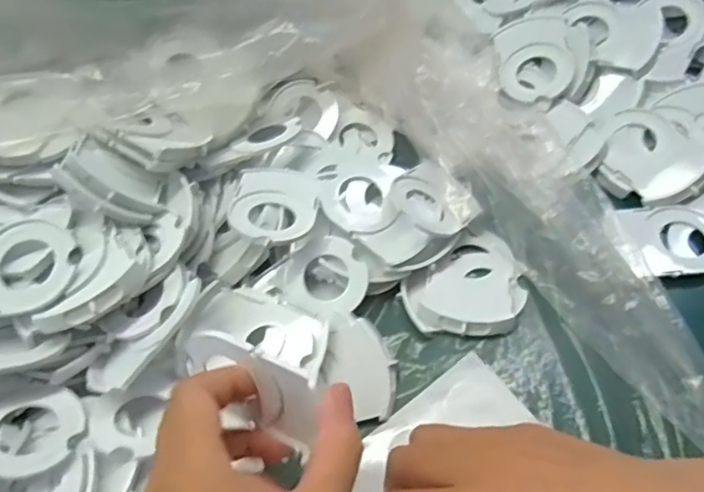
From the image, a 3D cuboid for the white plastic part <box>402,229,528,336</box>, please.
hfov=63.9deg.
[{"bbox_3d":[0.076,0.028,0.364,0.082,0.011,0.064,-35,59,-18],"label":"white plastic part"}]

